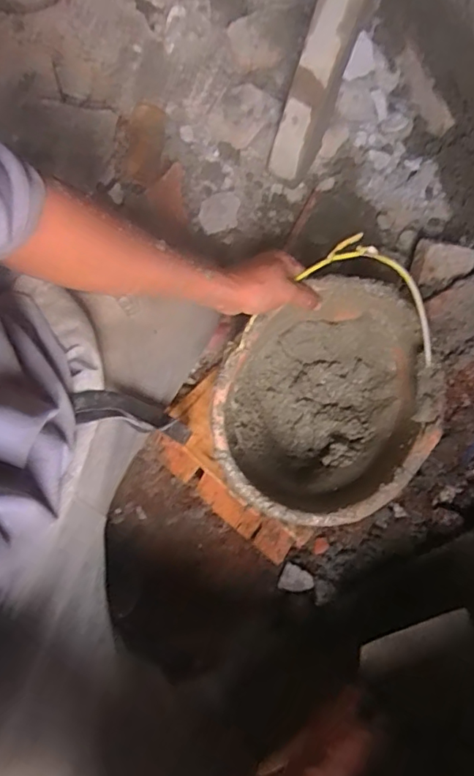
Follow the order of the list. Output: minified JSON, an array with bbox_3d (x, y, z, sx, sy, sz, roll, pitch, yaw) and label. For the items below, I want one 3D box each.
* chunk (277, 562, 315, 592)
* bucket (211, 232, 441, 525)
[{"bbox_3d":[0.084,0.276,0.753,0.045,0.014,0.037,27,80,6],"label":"chunk"},{"bbox_3d":[0.107,0.020,0.638,0.283,0.155,0.233,-41,81,-7],"label":"bucket"}]

